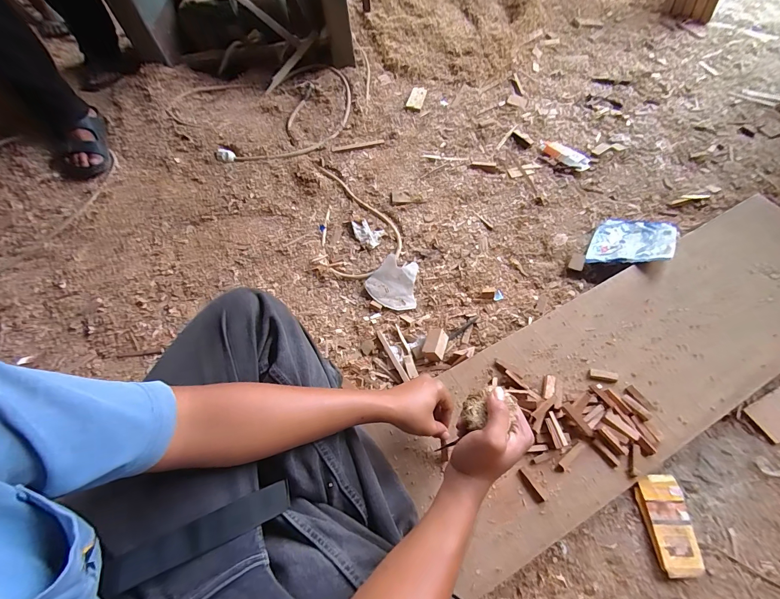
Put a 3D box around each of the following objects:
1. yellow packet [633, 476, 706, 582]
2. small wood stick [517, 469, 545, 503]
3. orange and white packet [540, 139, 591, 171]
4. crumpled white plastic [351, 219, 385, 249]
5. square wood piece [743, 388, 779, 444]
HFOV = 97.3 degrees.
[{"bbox_3d":[0.407,0.327,0.500,0.061,0.014,0.121,-2,59,1],"label":"yellow packet"},{"bbox_3d":[0.208,0.278,0.510,0.010,0.004,0.049,-28,62,-14],"label":"small wood stick"},{"bbox_3d":[0.482,-0.403,0.952,0.071,0.011,0.150,-39,65,-19],"label":"orange and white packet"},{"bbox_3d":[-0.060,-0.161,0.828,0.087,0.011,0.056,30,64,18],"label":"crumpled white plastic"},{"bbox_3d":[0.660,0.195,0.581,0.093,0.004,0.062,-21,61,-11],"label":"square wood piece"}]

